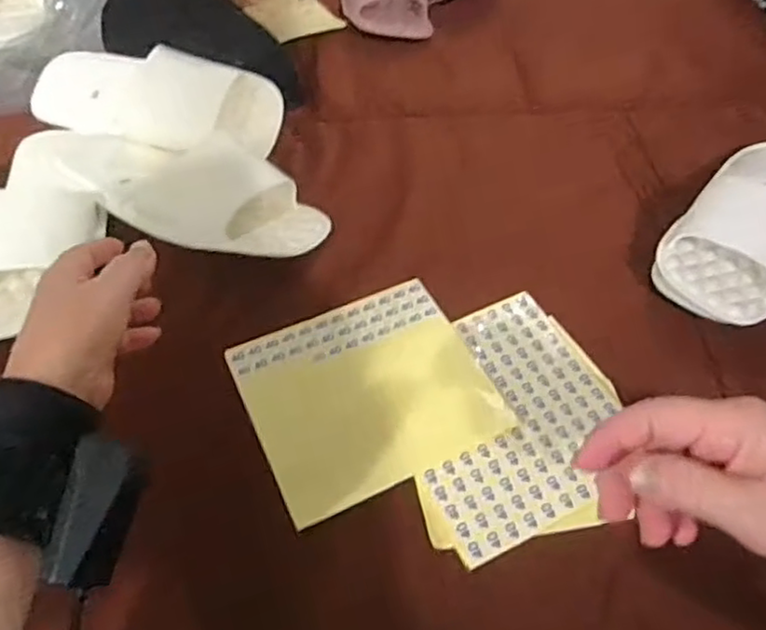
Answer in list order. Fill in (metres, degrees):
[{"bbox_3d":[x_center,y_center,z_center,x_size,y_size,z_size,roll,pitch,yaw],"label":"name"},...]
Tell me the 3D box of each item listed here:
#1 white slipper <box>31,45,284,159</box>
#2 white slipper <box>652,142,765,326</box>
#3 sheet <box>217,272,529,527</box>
[{"bbox_3d":[-0.232,-0.213,0.657,0.265,0.051,0.099,12,79,14],"label":"white slipper"},{"bbox_3d":[0.321,-0.090,0.548,0.108,0.062,0.249,33,59,22],"label":"white slipper"},{"bbox_3d":[-0.012,0.051,0.486,0.167,0.012,0.155,-21,53,-17],"label":"sheet"}]

